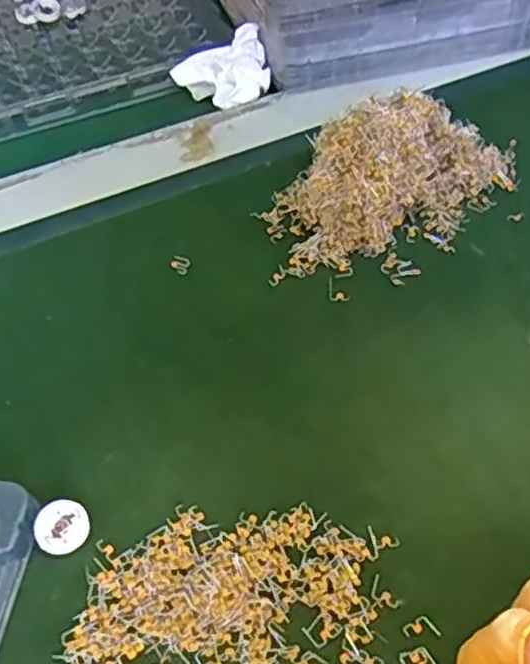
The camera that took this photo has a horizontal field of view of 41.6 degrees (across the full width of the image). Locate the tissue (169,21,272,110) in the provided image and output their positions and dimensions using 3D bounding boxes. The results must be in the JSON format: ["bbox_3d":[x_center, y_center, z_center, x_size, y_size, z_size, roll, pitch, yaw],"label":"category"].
[{"bbox_3d":[-0.029,-0.193,0.519,0.072,0.034,0.051,-23,56,-18],"label":"tissue"}]

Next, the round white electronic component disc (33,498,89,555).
[{"bbox_3d":[-0.091,0.088,0.314,0.023,0.009,0.023,1,52,-1],"label":"round white electronic component disc"}]

